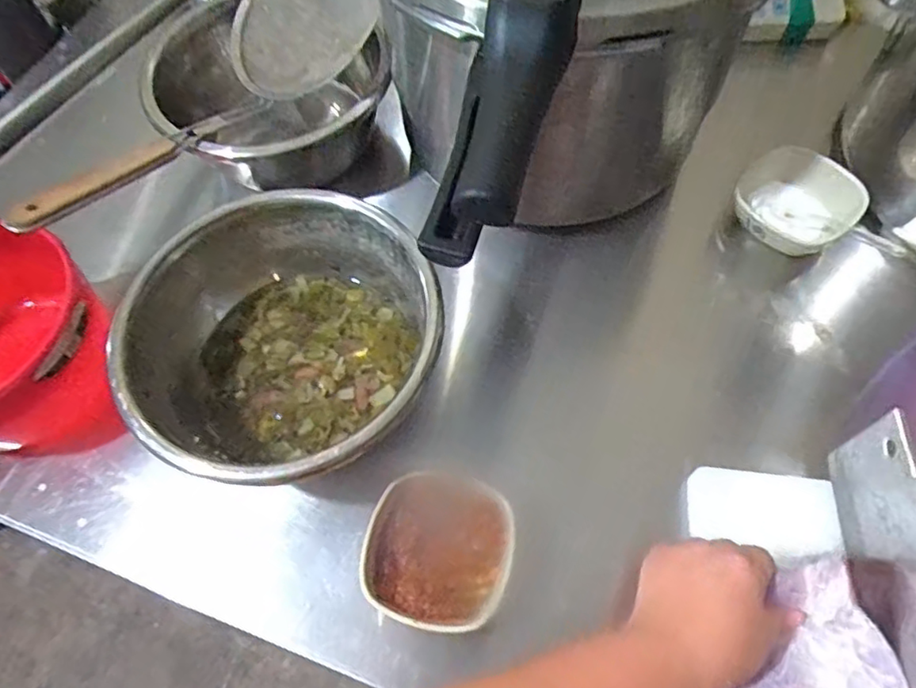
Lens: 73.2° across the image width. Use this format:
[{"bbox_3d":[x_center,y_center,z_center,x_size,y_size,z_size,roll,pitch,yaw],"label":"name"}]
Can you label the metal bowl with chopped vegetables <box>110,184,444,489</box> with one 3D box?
[{"bbox_3d":[-0.127,0.001,0.484,0.228,0.101,0.220,-1,63,2],"label":"metal bowl with chopped vegetables"}]

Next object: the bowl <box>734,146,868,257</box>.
[{"bbox_3d":[0.311,-0.134,0.568,0.103,0.040,0.100,28,67,16],"label":"bowl"}]

